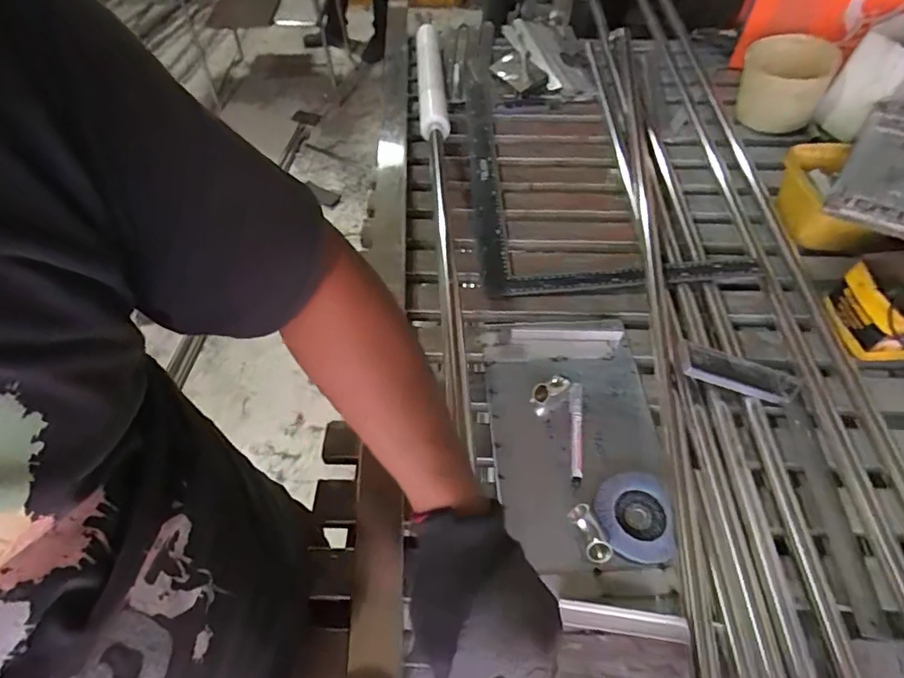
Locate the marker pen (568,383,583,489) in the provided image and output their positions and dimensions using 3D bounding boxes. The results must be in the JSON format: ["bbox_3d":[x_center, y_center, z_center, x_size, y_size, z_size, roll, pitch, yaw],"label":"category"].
[{"bbox_3d":[0.153,0.113,0.633,0.017,0.010,0.139,5,53,4],"label":"marker pen"}]

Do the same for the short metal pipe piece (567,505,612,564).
[{"bbox_3d":[0.146,0.206,0.548,0.023,0.024,0.059,-19,55,-14],"label":"short metal pipe piece"}]

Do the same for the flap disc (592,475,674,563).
[{"bbox_3d":[0.200,0.193,0.569,0.085,0.006,0.096,7,53,5],"label":"flap disc"}]

